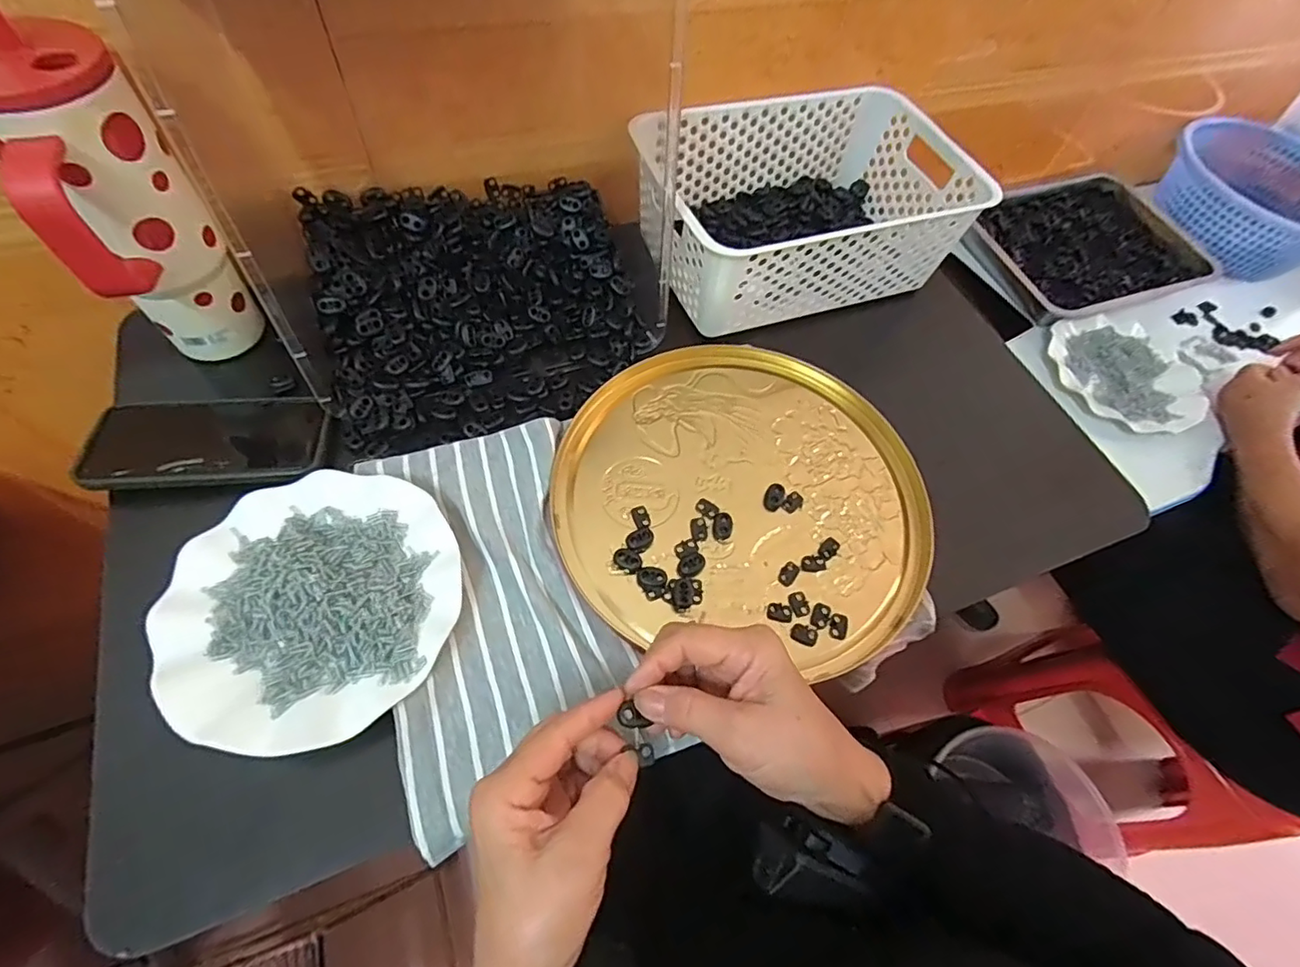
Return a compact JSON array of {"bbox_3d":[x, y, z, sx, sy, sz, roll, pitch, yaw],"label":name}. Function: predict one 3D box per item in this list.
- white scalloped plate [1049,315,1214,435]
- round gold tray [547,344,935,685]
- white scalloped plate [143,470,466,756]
[{"bbox_3d":[0.591,-0.140,0.705,0.179,0.018,0.179,3,61,-5],"label":"white scalloped plate"},{"bbox_3d":[0.076,0.000,0.466,0.290,0.014,0.265,10,62,1],"label":"round gold tray"},{"bbox_3d":[-0.220,0.078,0.381,0.176,0.025,0.178,2,62,-3],"label":"white scalloped plate"}]

